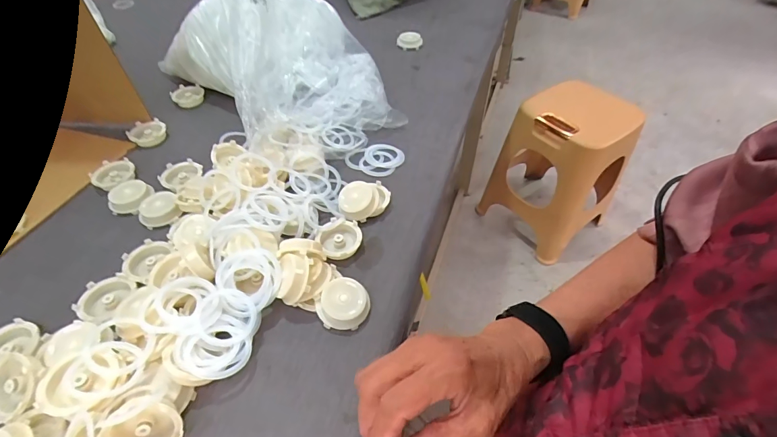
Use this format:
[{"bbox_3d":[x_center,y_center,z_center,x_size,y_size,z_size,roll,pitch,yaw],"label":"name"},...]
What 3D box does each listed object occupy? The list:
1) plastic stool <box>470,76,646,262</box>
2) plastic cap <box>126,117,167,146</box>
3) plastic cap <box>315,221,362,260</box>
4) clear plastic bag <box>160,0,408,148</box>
[{"bbox_3d":[0.563,-0.162,1.290,0.294,0.488,0.331,-31,55,-24],"label":"plastic stool"},{"bbox_3d":[-0.410,-0.141,0.650,0.058,0.023,0.066,-14,48,-11],"label":"plastic cap"},{"bbox_3d":[-0.059,0.029,0.484,0.057,0.020,0.052,-1,47,1],"label":"plastic cap"},{"bbox_3d":[-0.185,-0.285,0.692,0.313,0.155,0.403,-30,53,-23],"label":"clear plastic bag"}]

